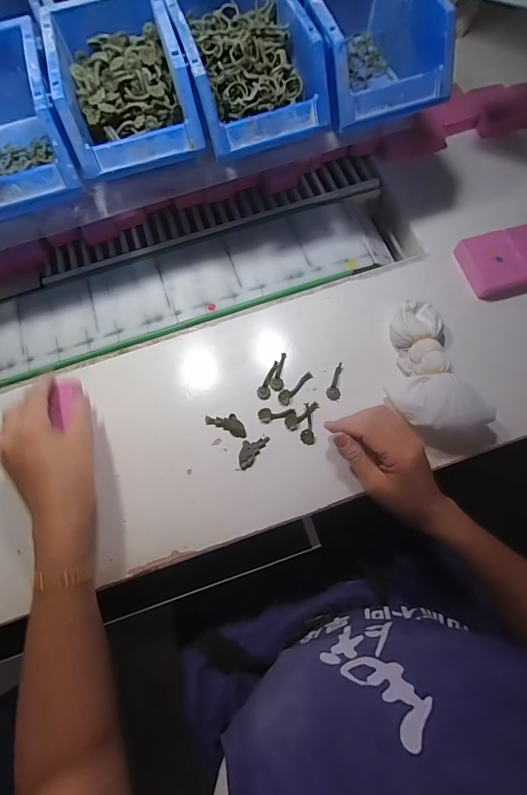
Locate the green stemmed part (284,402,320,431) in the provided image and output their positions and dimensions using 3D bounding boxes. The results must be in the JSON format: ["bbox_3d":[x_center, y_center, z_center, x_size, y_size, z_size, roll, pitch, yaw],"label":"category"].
[{"bbox_3d":[0.044,0.019,0.390,0.045,0.005,0.018,-36,75,-9],"label":"green stemmed part"}]

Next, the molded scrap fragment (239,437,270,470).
[{"bbox_3d":[-0.015,0.058,0.381,0.022,0.009,0.044,34,77,11],"label":"molded scrap fragment"}]

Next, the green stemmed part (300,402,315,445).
[{"bbox_3d":[0.048,0.030,0.386,0.015,0.007,0.046,-7,73,0],"label":"green stemmed part"}]

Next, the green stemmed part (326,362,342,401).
[{"bbox_3d":[0.086,-0.020,0.403,0.016,0.005,0.046,12,73,5],"label":"green stemmed part"}]

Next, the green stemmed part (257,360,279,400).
[{"bbox_3d":[0.005,-0.021,0.405,0.016,0.007,0.048,13,74,6],"label":"green stemmed part"}]

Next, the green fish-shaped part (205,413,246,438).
[{"bbox_3d":[-0.042,0.028,0.391,0.049,0.004,0.022,21,74,8],"label":"green fish-shaped part"}]

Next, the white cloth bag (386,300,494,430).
[{"bbox_3d":[0.180,-0.040,0.380,0.094,0.042,0.160,-8,73,-1],"label":"white cloth bag"}]

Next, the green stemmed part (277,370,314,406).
[{"bbox_3d":[0.037,-0.013,0.404,0.017,0.005,0.051,41,78,13],"label":"green stemmed part"}]

